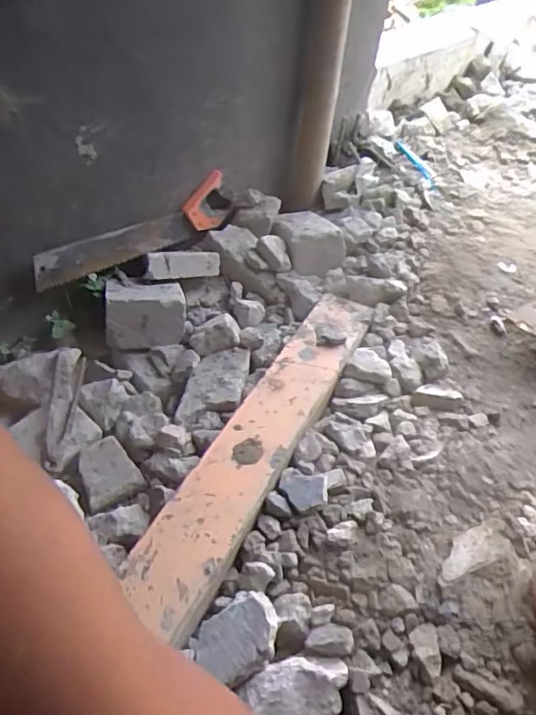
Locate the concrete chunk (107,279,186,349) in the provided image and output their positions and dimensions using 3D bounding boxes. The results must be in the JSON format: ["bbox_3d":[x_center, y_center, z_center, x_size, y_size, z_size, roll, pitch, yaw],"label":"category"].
[{"bbox_3d":[-0.229,-0.080,1.041,0.141,0.091,0.115,-3,46,-11],"label":"concrete chunk"}]

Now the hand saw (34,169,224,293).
[{"bbox_3d":[-0.248,-0.230,1.063,0.024,0.102,0.424,36,51,25],"label":"hand saw"}]

